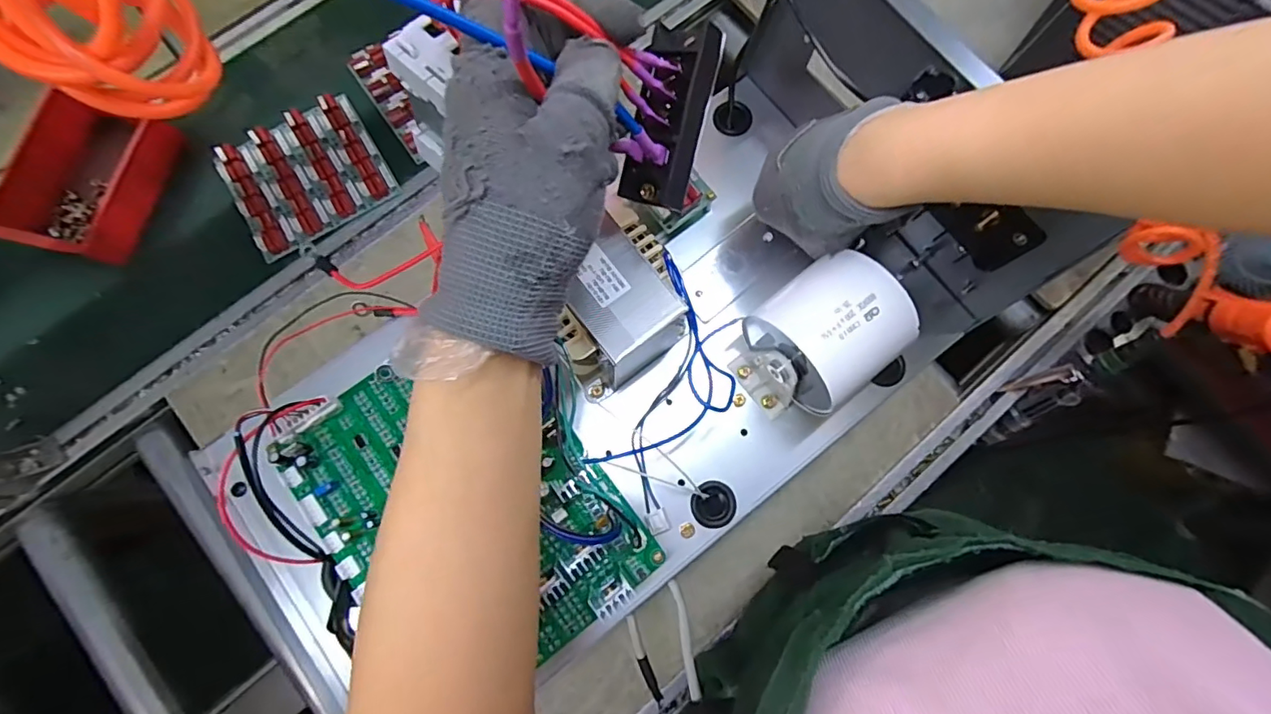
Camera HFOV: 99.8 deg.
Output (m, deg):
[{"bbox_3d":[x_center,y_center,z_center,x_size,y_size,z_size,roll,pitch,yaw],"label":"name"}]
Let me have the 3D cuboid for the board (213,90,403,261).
[{"bbox_3d":[-0.414,-0.227,0.679,0.182,0.034,0.162,-31,80,-7],"label":"board"}]

